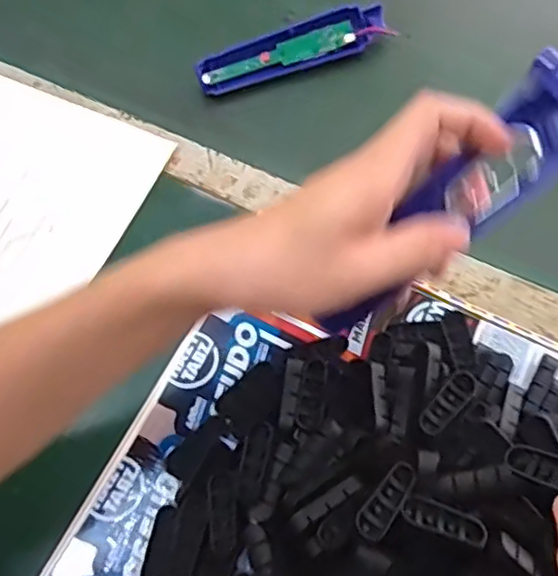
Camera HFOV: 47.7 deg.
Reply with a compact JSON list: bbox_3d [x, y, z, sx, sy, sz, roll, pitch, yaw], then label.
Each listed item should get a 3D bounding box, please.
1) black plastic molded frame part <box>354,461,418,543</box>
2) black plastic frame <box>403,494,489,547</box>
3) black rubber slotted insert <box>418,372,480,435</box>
[{"bbox_3d":[0.060,0.118,0.351,0.017,0.007,0.049,34,59,17],"label":"black plastic molded frame part"},{"bbox_3d":[0.093,0.130,0.355,0.046,0.013,0.017,18,68,9],"label":"black plastic frame"},{"bbox_3d":[0.104,0.070,0.387,0.017,0.005,0.050,42,65,16],"label":"black rubber slotted insert"}]

